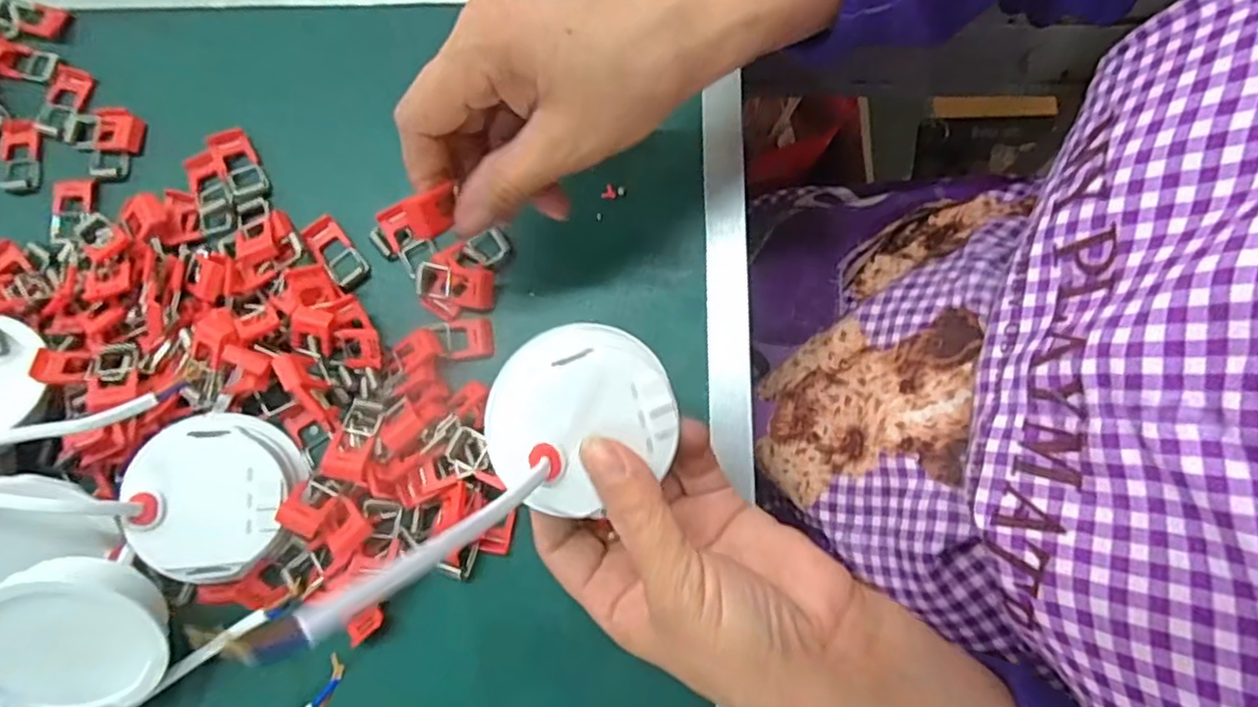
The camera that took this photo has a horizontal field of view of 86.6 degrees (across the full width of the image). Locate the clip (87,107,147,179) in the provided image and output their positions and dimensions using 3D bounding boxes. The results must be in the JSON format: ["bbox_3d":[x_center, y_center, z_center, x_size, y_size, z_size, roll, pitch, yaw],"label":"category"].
[{"bbox_3d":[-0.260,-0.107,0.340,0.023,0.007,0.037,-2,77,-2],"label":"clip"}]

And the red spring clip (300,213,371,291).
[{"bbox_3d":[-0.144,-0.049,0.327,0.018,0.007,0.037,-38,81,-9],"label":"red spring clip"}]

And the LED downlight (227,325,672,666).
[{"bbox_3d":[-0.039,0.040,0.197,0.060,0.043,0.151,42,36,8],"label":"LED downlight"}]

